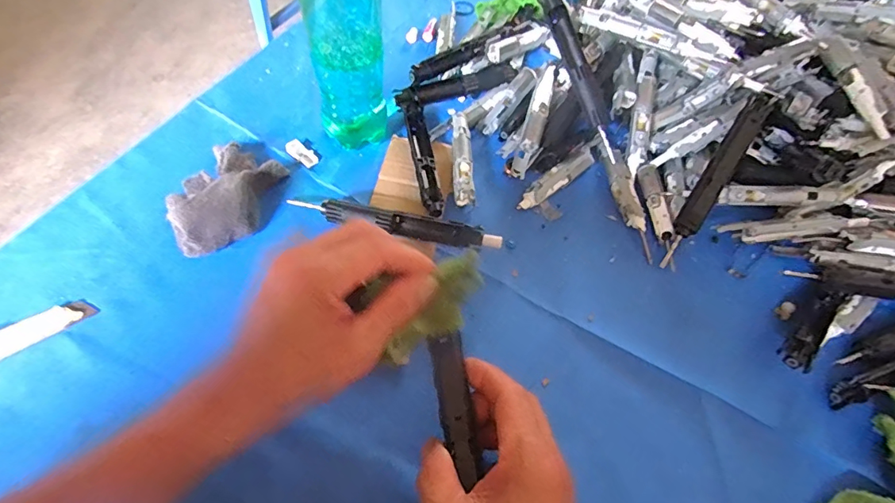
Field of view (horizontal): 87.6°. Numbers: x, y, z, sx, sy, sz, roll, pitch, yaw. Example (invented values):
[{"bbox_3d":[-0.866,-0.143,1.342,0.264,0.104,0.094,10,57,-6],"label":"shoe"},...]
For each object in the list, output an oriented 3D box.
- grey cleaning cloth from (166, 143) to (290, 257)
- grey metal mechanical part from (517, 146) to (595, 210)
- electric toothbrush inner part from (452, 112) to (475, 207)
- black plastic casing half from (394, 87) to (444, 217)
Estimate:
[{"bbox_3d":[-0.191,-0.048,0.395,0.073,0.034,0.105,27,58,14],"label":"grey cleaning cloth"},{"bbox_3d":[0.102,-0.068,0.441,0.095,0.021,0.018,-36,65,-25],"label":"grey metal mechanical part"},{"bbox_3d":[0.014,-0.089,0.446,0.018,0.016,0.111,0,56,-4],"label":"electric toothbrush inner part"},{"bbox_3d":[-0.026,-0.098,0.450,0.023,0.015,0.161,-9,57,-10],"label":"black plastic casing half"}]

